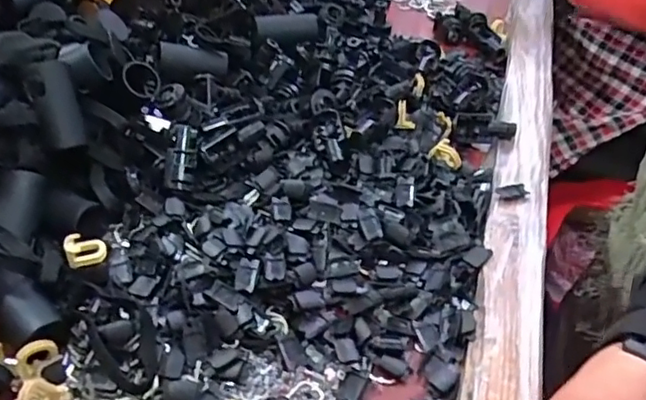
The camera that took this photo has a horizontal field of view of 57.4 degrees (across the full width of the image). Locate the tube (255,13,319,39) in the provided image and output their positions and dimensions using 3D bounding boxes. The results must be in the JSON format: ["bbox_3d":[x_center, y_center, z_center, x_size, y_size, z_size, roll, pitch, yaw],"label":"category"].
[{"bbox_3d":[-0.035,-0.175,0.587,0.062,0.018,0.019,-1,43,-4],"label":"tube"}]

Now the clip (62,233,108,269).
[{"bbox_3d":[-0.156,0.032,0.387,0.025,0.006,0.026,-15,46,-18],"label":"clip"}]

